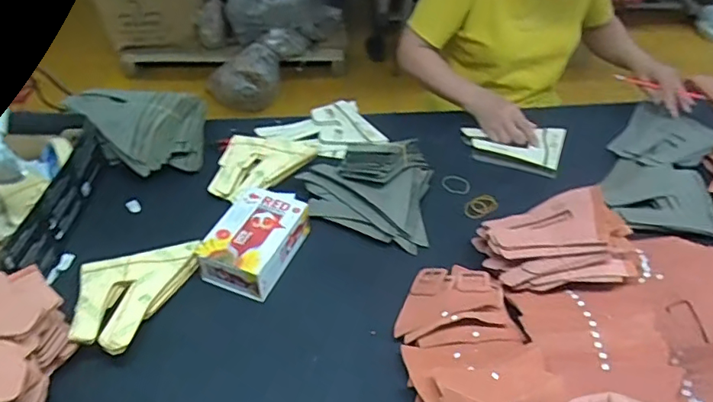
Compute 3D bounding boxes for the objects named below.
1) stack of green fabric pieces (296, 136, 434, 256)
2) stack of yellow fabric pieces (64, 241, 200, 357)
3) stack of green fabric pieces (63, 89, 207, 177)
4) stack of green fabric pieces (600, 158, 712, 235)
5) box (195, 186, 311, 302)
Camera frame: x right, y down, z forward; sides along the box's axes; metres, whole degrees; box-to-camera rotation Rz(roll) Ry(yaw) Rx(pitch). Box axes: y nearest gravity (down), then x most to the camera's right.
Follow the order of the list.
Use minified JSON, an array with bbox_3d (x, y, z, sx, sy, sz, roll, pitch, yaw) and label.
[{"bbox_3d":[0.015,-0.041,0.902,0.223,0.095,0.223,6,44,5],"label":"stack of green fabric pieces"},{"bbox_3d":[-0.308,0.139,0.751,0.166,0.042,0.178,-11,45,-12],"label":"stack of yellow fabric pieces"},{"bbox_3d":[-0.410,-0.122,0.962,0.235,0.093,0.166,-2,44,-4],"label":"stack of green fabric pieces"},{"bbox_3d":[0.530,-0.021,0.931,0.188,0.027,0.180,9,45,8],"label":"stack of green fabric pieces"},{"bbox_3d":[-0.156,0.061,0.819,0.121,0.069,0.158,15,46,14],"label":"box"}]

